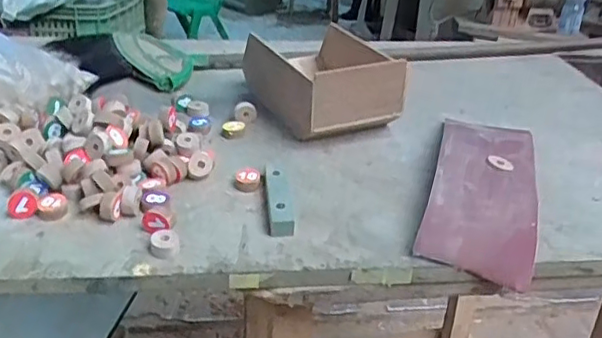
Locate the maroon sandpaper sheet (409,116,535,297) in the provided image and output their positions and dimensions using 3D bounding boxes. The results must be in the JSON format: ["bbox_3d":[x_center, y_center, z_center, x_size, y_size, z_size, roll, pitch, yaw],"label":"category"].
[{"bbox_3d":[0.186,0.009,0.626,0.098,0.039,0.272,12,31,13],"label":"maroon sandpaper sheet"}]

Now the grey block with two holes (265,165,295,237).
[{"bbox_3d":[-0.021,0.027,0.593,0.022,0.014,0.106,0,30,-7],"label":"grey block with two holes"}]

